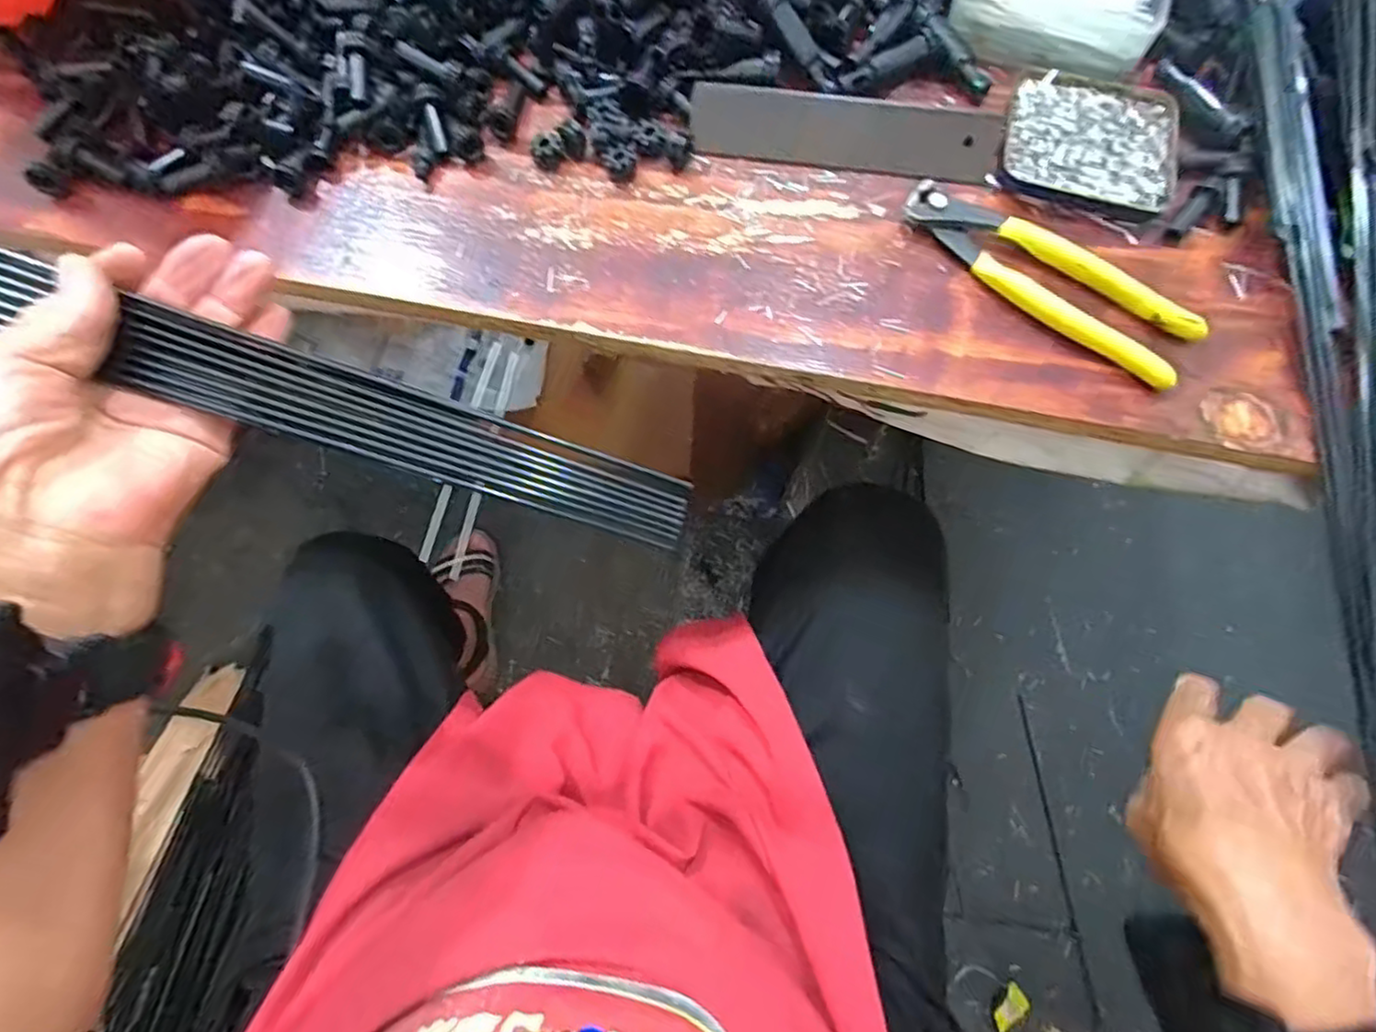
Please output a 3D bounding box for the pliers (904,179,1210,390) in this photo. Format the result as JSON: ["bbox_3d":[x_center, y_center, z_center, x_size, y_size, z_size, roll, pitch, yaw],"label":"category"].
[{"bbox_3d":[0.195,-0.133,0.366,0.165,0.015,0.046,41,75,14],"label":"pliers"}]

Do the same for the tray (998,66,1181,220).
[{"bbox_3d":[0.239,-0.222,0.400,0.095,0.014,0.090,17,71,6],"label":"tray"}]

